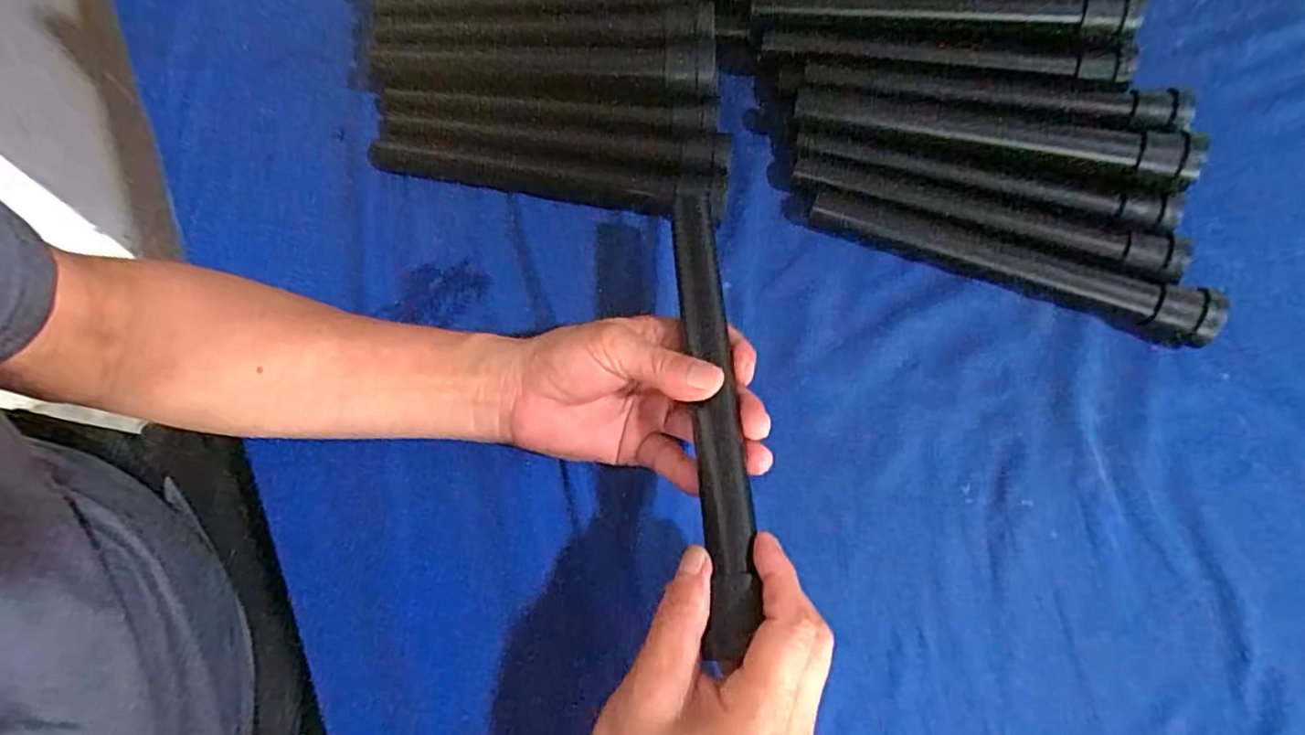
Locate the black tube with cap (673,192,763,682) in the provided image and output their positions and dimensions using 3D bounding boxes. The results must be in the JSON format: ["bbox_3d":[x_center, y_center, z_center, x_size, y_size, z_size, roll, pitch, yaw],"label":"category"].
[{"bbox_3d":[0.031,0.019,0.337,0.025,0.021,0.239,-5,70,1],"label":"black tube with cap"}]

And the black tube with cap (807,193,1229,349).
[{"bbox_3d":[0.224,-0.069,0.420,0.247,0.023,0.024,22,67,13],"label":"black tube with cap"}]

